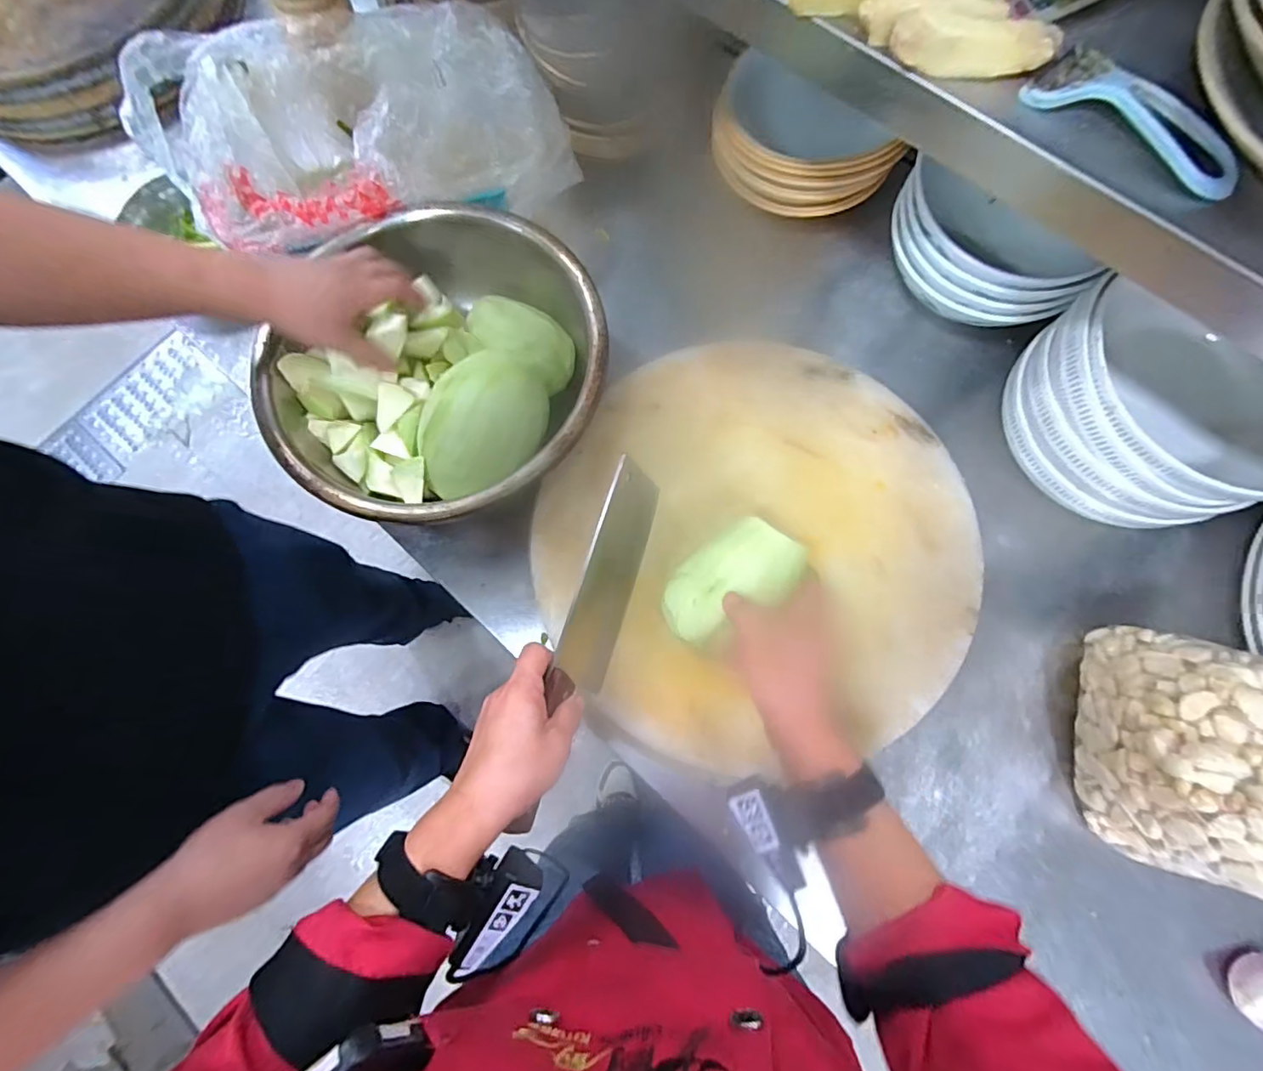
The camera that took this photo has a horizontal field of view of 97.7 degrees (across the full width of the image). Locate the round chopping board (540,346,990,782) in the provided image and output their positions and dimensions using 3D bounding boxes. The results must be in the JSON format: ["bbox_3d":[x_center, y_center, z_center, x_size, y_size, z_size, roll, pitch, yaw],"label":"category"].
[{"bbox_3d":[0.117,0.007,0.534,0.388,0.050,0.410,29,79,8],"label":"round chopping board"}]

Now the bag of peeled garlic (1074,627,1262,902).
[{"bbox_3d":[0.510,0.198,0.477,0.179,0.156,0.196,26,78,7],"label":"bag of peeled garlic"}]

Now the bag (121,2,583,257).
[{"bbox_3d":[-0.314,-0.462,0.628,0.461,0.140,0.291,-15,76,-2],"label":"bag"}]

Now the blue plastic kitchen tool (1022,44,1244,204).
[{"bbox_3d":[0.331,-0.273,0.359,0.139,0.026,0.055,40,81,10],"label":"blue plastic kitchen tool"}]

